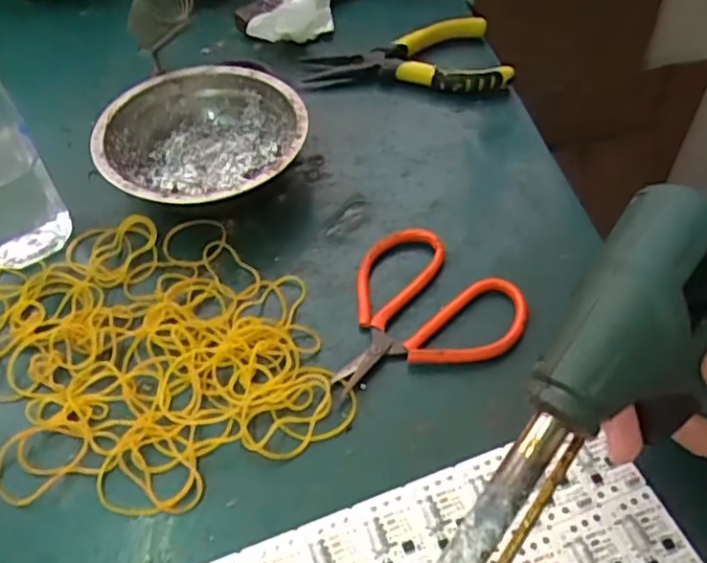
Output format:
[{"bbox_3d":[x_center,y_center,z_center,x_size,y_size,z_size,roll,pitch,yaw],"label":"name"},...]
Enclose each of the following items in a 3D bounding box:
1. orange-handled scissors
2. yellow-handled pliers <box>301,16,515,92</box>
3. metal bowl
[{"bbox_3d":[0.035,0.009,0.345,0.105,0.009,0.088,-11,52,-10],"label":"orange-handled scissors"},{"bbox_3d":[0.037,-0.163,0.457,0.140,0.030,0.061,-3,51,-3],"label":"yellow-handled pliers"},{"bbox_3d":[-0.093,-0.082,0.398,0.121,0.043,0.116,0,51,0],"label":"metal bowl"}]

